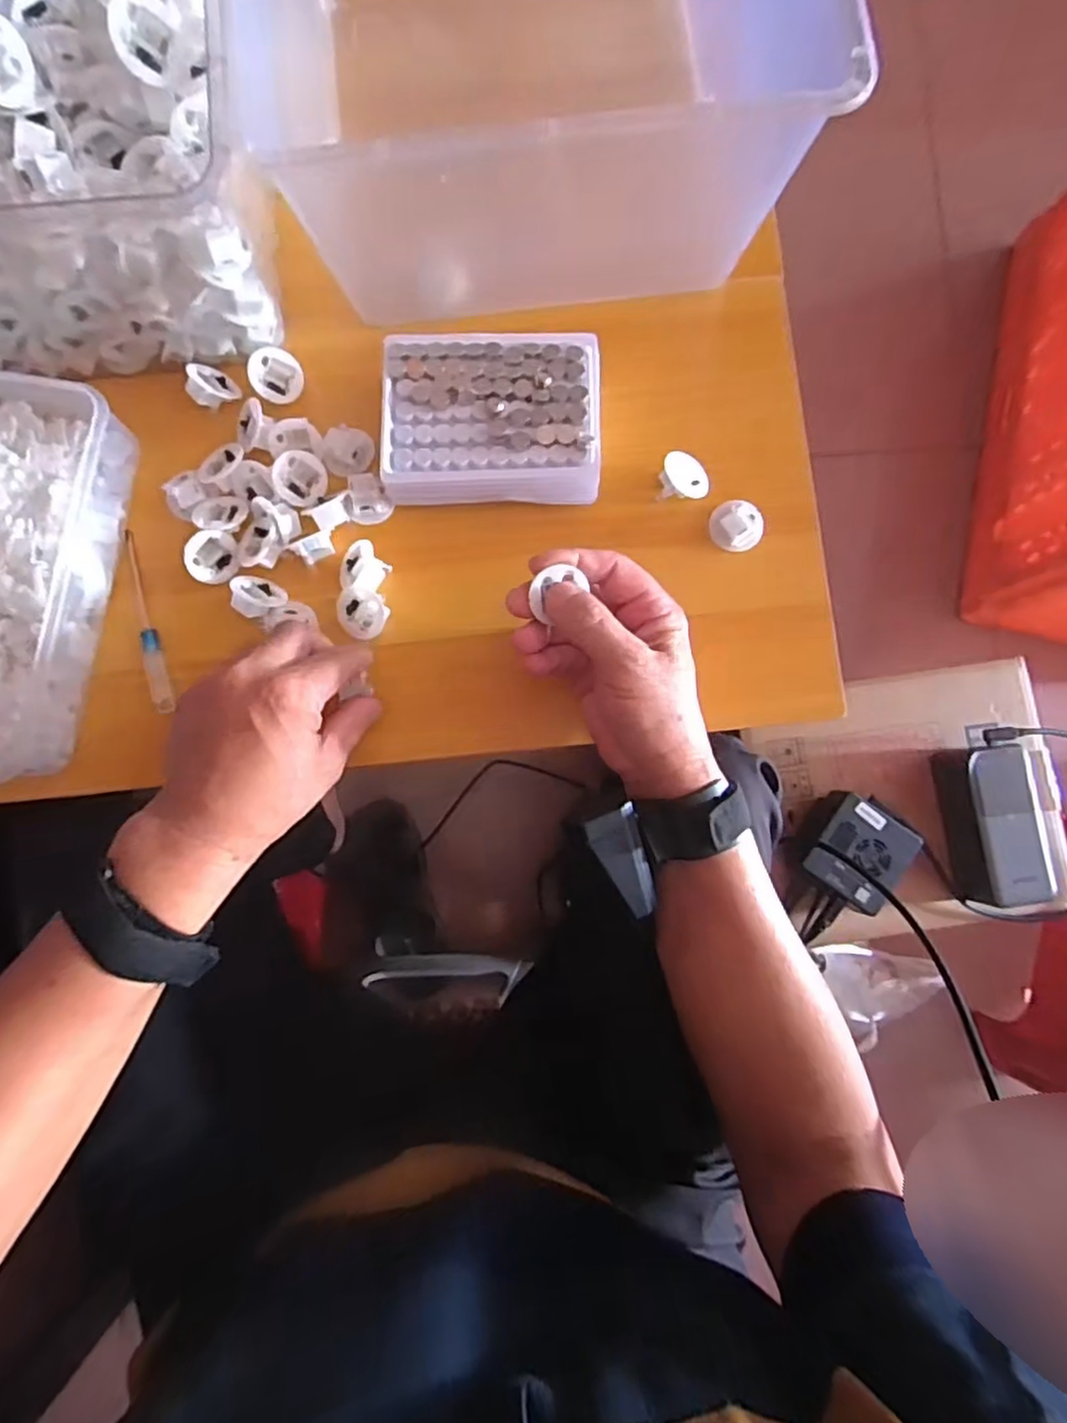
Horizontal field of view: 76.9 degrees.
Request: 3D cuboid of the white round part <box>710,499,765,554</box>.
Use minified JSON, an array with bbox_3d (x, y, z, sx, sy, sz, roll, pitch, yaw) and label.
[{"bbox_3d":[0.131,-0.118,0.429,0.031,0.020,0.029,0,83,-1],"label":"white round part"}]

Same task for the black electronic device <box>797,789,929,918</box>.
[{"bbox_3d":[0.267,0.115,0.561,0.077,0.042,0.081,34,84,3],"label":"black electronic device"}]

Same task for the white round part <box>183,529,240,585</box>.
[{"bbox_3d":[-0.204,-0.098,0.425,0.015,0.032,0.033,23,75,44],"label":"white round part"}]

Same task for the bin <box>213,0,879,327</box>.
[{"bbox_3d":[-0.009,-0.403,0.393,0.295,0.159,0.270,-7,83,-2],"label":"bin"}]

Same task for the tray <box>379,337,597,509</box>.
[{"bbox_3d":[-0.026,-0.183,0.418,0.131,0.034,0.095,-1,83,-1],"label":"tray"}]

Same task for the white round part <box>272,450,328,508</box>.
[{"bbox_3d":[-0.150,-0.148,0.430,0.033,0.016,0.033,-4,105,-29],"label":"white round part"}]

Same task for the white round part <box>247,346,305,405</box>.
[{"bbox_3d":[-0.168,-0.218,0.436,0.034,0.015,0.034,-6,103,-27],"label":"white round part"}]

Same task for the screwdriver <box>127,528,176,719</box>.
[{"bbox_3d":[-0.250,-0.058,0.436,0.012,0.014,0.120,-11,84,-3],"label":"screwdriver"}]

